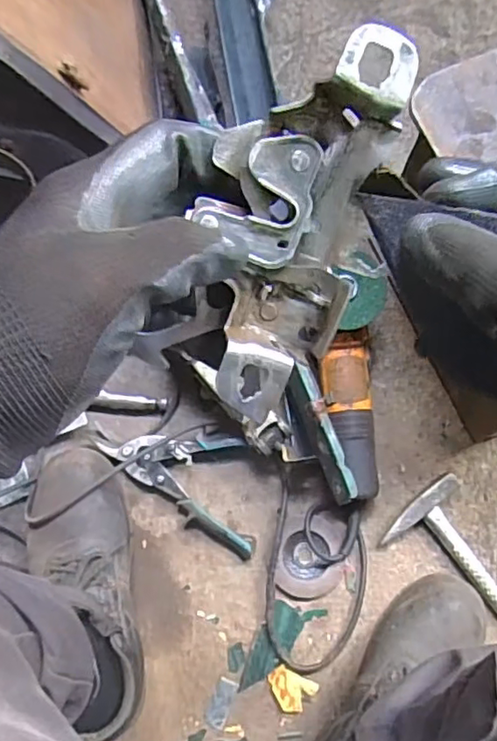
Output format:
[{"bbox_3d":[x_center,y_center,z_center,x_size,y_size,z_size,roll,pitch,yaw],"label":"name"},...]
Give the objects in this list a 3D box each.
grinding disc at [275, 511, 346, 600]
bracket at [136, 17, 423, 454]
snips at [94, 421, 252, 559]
[{"bbox_3d":[0.074,0.219,0.695,0.087,0.018,0.096,7,77,2],"label":"grinding disc"},{"bbox_3d":[0.014,-0.056,0.247,0.070,0.043,0.156,21,103,5],"label":"bracket"},{"bbox_3d":[-0.091,0.141,0.707,0.196,0.031,0.134,6,77,2],"label":"snips"}]

